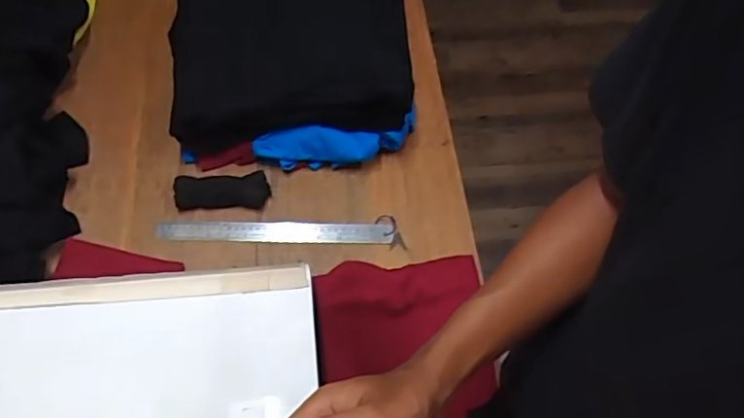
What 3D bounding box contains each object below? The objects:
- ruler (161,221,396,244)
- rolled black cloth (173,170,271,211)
[{"bbox_3d":[-0.132,0.031,0.790,0.315,0.007,0.029,1,74,-3],"label":"ruler"},{"bbox_3d":[-0.210,-0.025,0.801,0.127,0.024,0.043,-2,63,-4],"label":"rolled black cloth"}]

